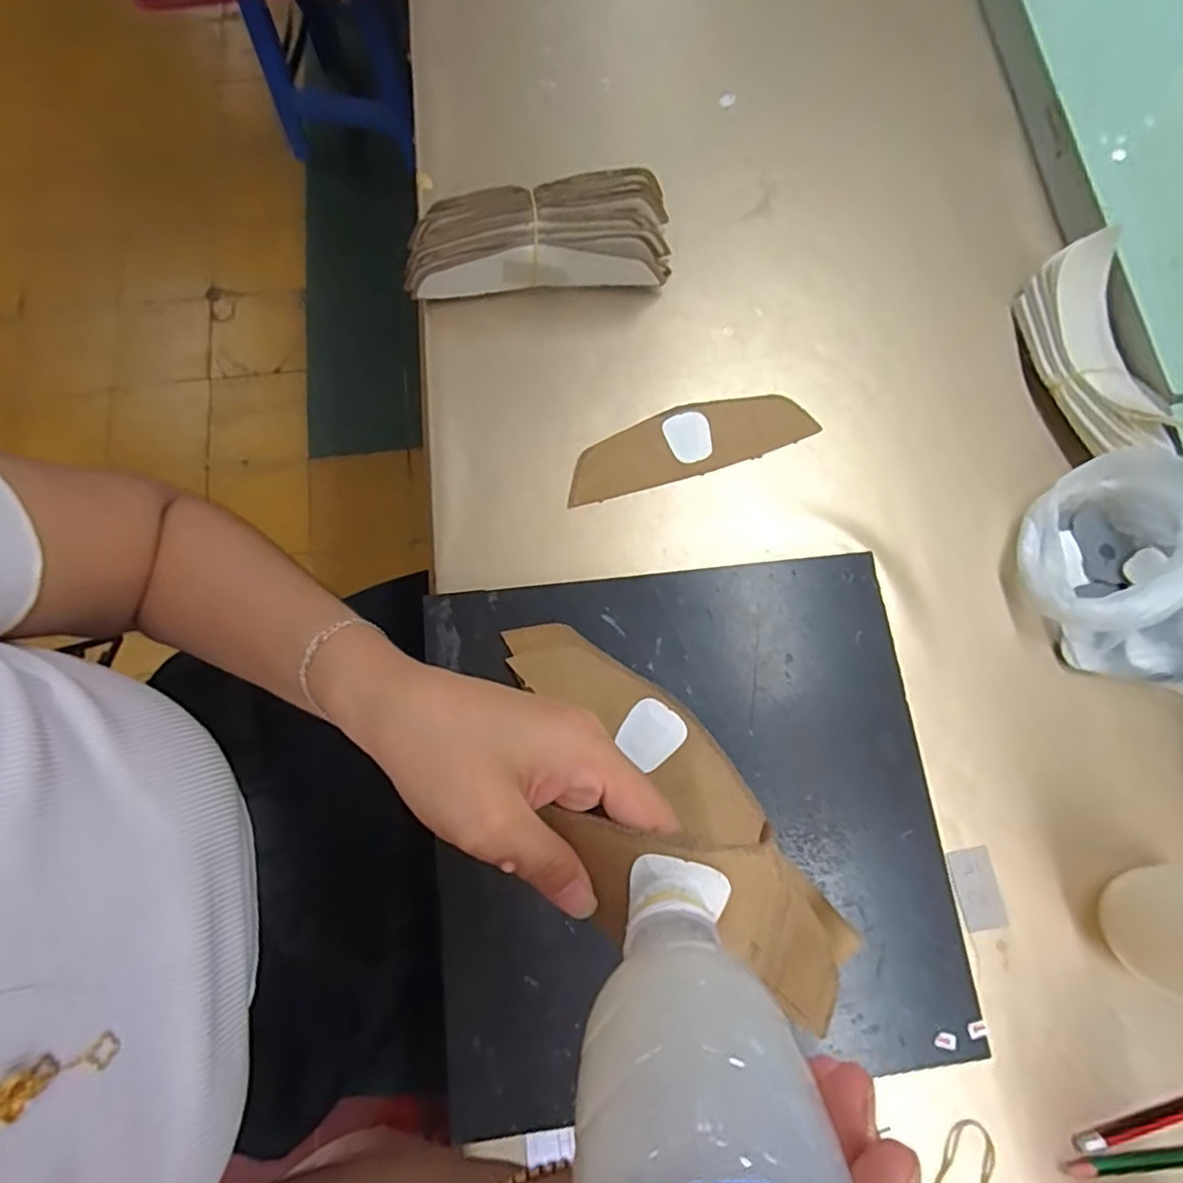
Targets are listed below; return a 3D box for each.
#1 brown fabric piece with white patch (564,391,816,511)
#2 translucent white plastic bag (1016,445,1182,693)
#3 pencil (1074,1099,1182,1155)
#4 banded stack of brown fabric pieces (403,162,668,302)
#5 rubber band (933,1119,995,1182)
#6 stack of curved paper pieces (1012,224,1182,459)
[{"bbox_3d":[0.072,-0.111,0.453,0.187,0.005,0.052,-17,79,-6],"label":"brown fabric piece with white patch"},{"bbox_3d":[0.363,-0.019,0.403,0.132,0.062,0.143,18,78,5],"label":"translucent white plastic bag"},{"bbox_3d":[0.352,0.303,0.355,0.144,0.006,0.012,-15,77,-3],"label":"pencil"},{"bbox_3d":[-0.040,-0.269,0.463,0.199,0.064,0.075,-4,77,0],"label":"banded stack of brown fabric pieces"},{"bbox_3d":[0.211,0.333,0.345,0.030,0.004,0.057,18,78,5],"label":"rubber band"},{"bbox_3d":[0.368,-0.176,0.449,0.063,0.040,0.174,-10,77,-2],"label":"stack of curved paper pieces"}]

